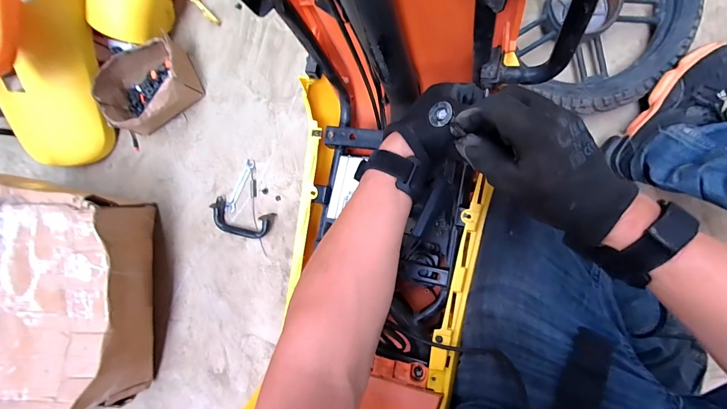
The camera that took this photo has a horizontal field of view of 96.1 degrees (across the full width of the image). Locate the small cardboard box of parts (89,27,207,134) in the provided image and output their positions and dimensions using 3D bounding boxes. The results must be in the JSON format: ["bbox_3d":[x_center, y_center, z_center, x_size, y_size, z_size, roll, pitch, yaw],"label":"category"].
[{"bbox_3d":[-0.491,-0.266,0.757,0.207,0.090,0.168,-24,85,8],"label":"small cardboard box of parts"}]

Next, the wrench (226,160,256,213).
[{"bbox_3d":[-0.286,-0.044,0.760,0.023,0.007,0.126,24,93,9],"label":"wrench"}]

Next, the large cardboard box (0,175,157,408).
[{"bbox_3d":[-0.616,0.187,0.663,0.320,0.204,0.428,10,90,10],"label":"large cardboard box"}]

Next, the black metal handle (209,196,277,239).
[{"bbox_3d":[-0.283,0.035,0.750,0.142,0.032,0.070,18,92,9],"label":"black metal handle"}]

